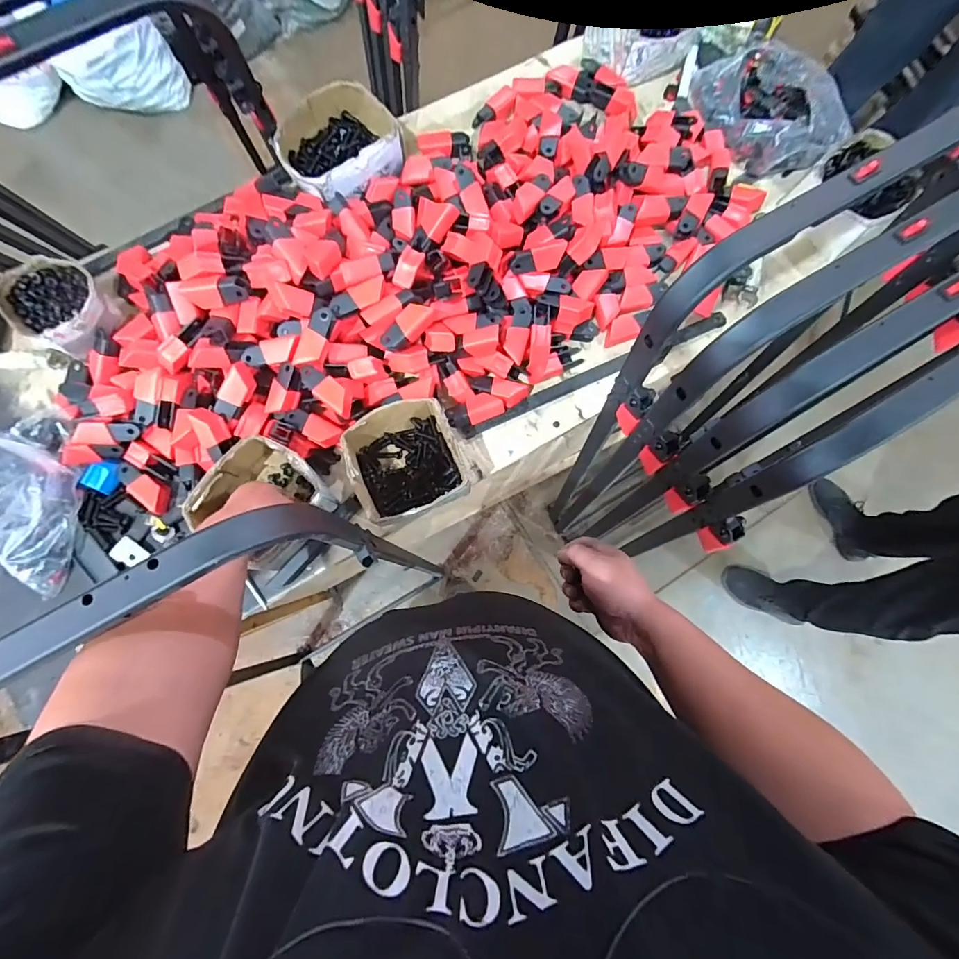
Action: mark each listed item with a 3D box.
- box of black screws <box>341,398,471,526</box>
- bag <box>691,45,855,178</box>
[{"bbox_3d":[-0.103,-0.025,0.633,0.152,0.079,0.153,-21,82,-5],"label":"box of black screws"},{"bbox_3d":[0.509,-0.646,0.775,0.206,0.056,0.250,-36,84,-7],"label":"bag"}]

